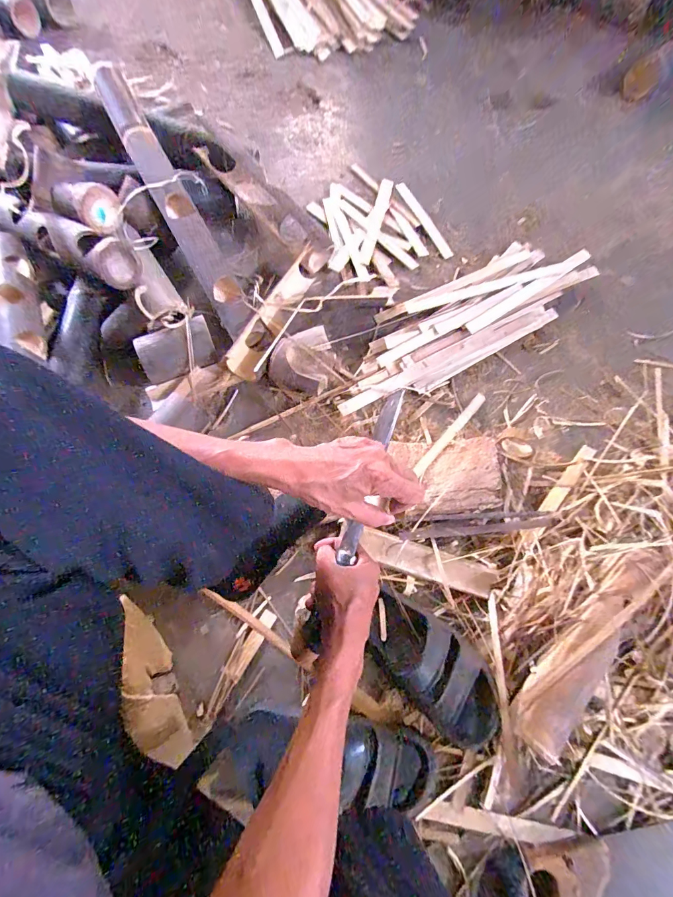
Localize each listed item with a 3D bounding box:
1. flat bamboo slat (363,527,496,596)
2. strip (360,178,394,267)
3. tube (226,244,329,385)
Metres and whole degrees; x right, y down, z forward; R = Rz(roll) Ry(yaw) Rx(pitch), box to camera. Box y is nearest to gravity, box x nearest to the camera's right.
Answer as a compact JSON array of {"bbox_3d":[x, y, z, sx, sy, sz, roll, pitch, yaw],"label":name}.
[{"bbox_3d":[0.136,0.172,0.582,0.205,0.015,0.047,17,95,5],"label":"flat bamboo slat"},{"bbox_3d":[0.087,-0.505,0.843,0.032,0.005,0.249,15,70,7],"label":"strip"},{"bbox_3d":[-0.095,-0.274,0.733,0.061,0.057,0.338,25,72,10],"label":"tube"}]

